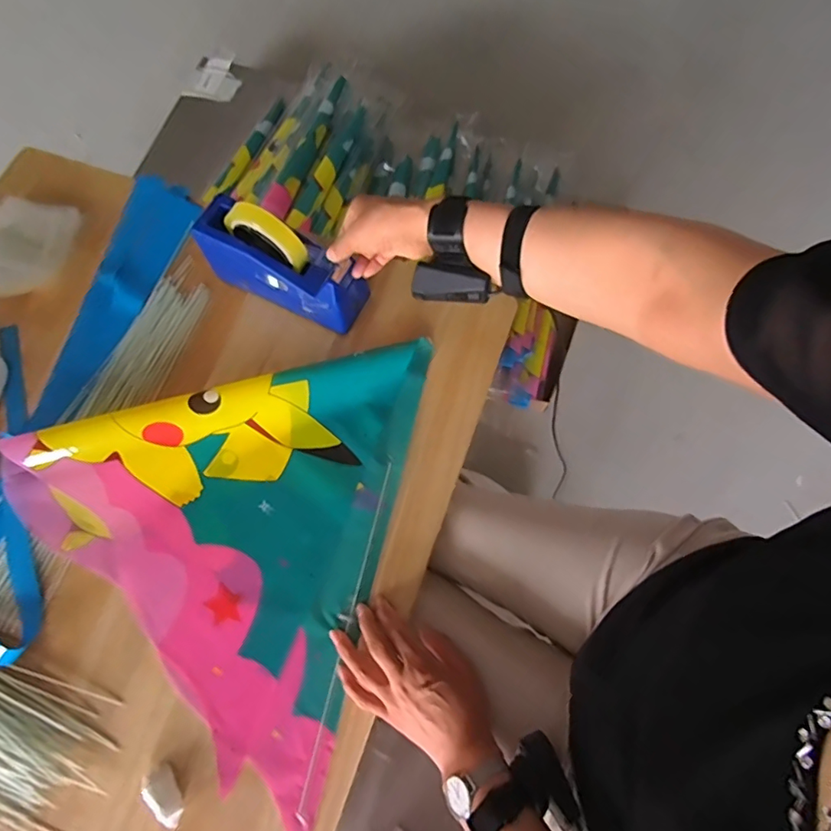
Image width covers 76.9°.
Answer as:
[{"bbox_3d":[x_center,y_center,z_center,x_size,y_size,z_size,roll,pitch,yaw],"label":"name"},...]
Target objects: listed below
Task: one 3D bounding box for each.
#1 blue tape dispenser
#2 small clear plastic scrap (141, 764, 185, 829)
[{"bbox_3d":[-0.166,-0.188,0.632,0.204,0.119,0.065,24,75,9],"label":"blue tape dispenser"},{"bbox_3d":[-0.243,0.371,0.509,0.022,0.024,0.053,-35,75,-9],"label":"small clear plastic scrap"}]

